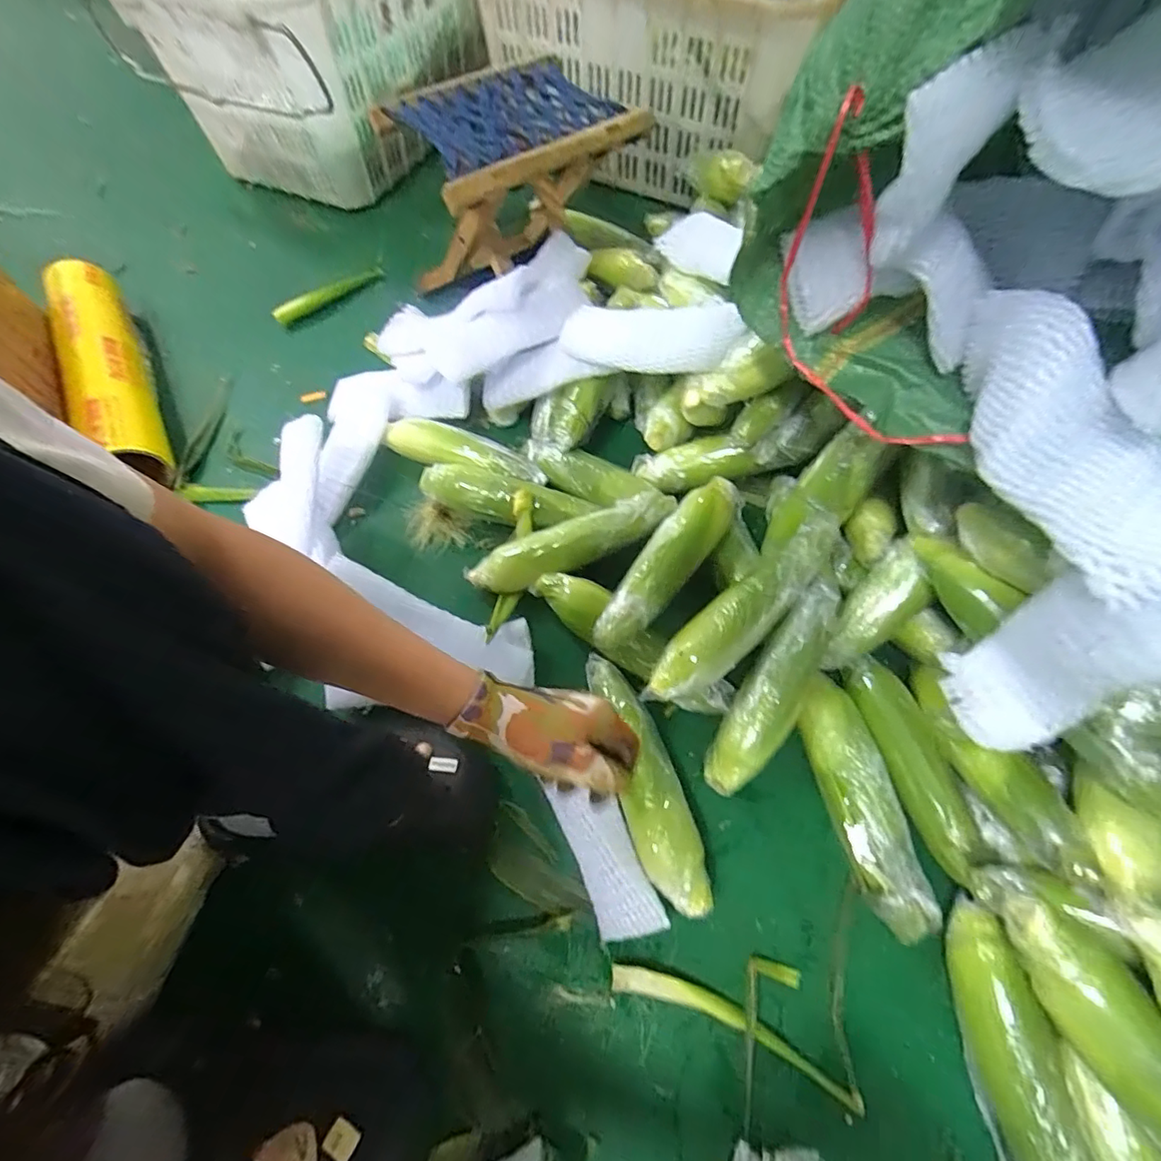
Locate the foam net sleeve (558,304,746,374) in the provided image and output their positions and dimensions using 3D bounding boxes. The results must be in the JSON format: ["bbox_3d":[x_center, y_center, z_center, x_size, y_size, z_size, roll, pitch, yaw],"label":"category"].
[{"bbox_3d":[0.080,-0.280,0.624,0.232,0.049,0.064,20,63,33],"label":"foam net sleeve"}]

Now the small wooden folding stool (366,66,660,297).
[{"bbox_3d":[-0.085,-0.513,0.755,0.267,0.240,0.260,-29,66,-13],"label":"small wooden folding stool"}]

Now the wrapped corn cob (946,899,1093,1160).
[{"bbox_3d":[0.330,0.373,0.410,0.058,0.042,0.220,-2,63,0],"label":"wrapped corn cob"}]

